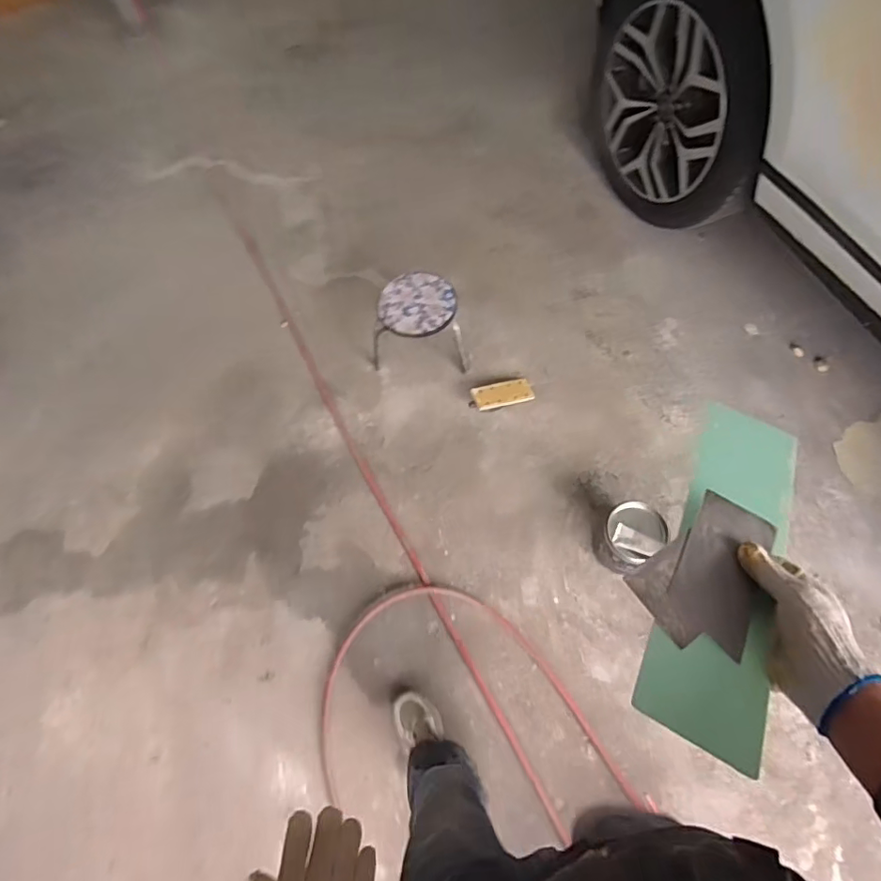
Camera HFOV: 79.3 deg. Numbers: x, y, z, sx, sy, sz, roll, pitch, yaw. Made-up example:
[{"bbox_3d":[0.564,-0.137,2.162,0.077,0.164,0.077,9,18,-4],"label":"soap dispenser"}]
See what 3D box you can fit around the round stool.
[{"bbox_3d":[-0.067,-0.345,1.599,0.283,0.226,0.212,-6,64,-1],"label":"round stool"}]

